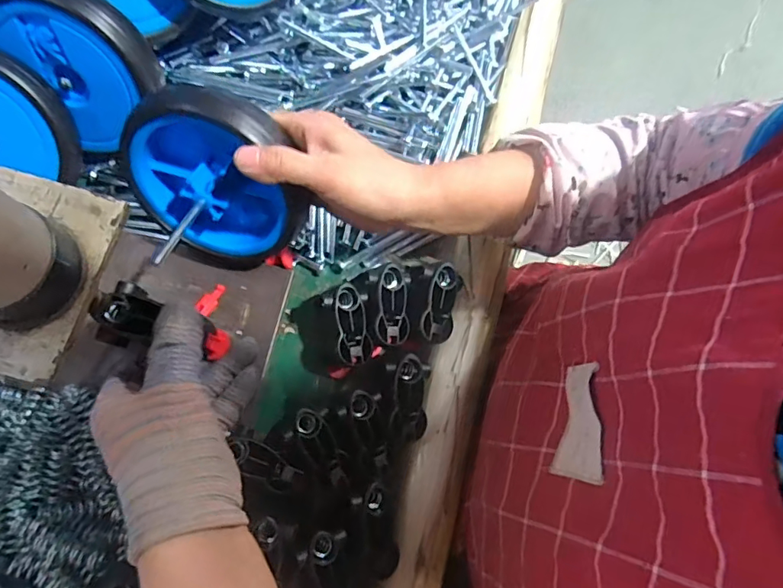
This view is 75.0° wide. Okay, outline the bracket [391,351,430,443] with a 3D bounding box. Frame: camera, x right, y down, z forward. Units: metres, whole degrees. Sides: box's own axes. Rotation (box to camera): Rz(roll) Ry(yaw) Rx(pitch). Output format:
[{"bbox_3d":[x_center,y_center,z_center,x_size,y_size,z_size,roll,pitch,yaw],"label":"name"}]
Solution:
[{"bbox_3d":[0.015,0.077,0.379,0.025,0.025,0.058,6,77,0],"label":"bracket"}]

